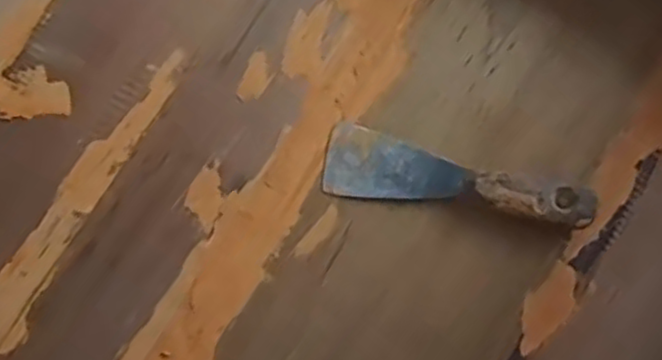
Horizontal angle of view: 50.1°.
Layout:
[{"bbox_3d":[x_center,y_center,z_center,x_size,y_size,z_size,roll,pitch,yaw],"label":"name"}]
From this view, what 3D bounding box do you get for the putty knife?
[{"bbox_3d":[0.076,-0.002,0.435,0.161,0.024,0.044,11,80,3],"label":"putty knife"}]

